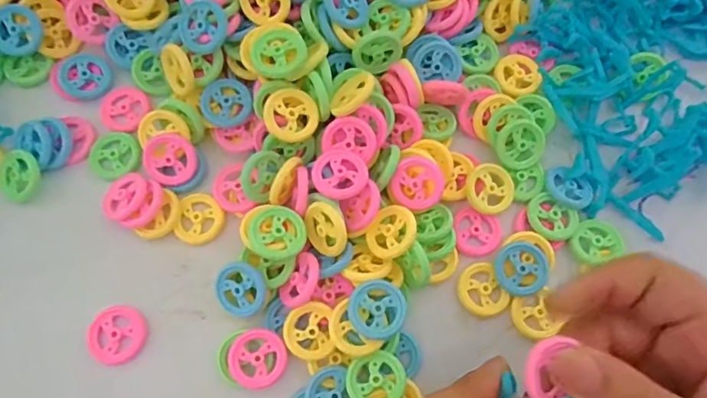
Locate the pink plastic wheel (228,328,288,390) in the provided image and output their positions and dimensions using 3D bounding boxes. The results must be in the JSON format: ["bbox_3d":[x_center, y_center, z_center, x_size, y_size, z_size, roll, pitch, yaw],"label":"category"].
[{"bbox_3d":[-0.050,0.083,0.258,0.029,0.004,0.029,1,73,-2],"label":"pink plastic wheel"}]

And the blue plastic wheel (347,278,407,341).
[{"bbox_3d":[0.012,0.057,0.257,0.030,0.010,0.029,1,73,-2],"label":"blue plastic wheel"}]

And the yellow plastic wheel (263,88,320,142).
[{"bbox_3d":[-0.034,-0.047,0.275,0.030,0.005,0.029,2,85,-18],"label":"yellow plastic wheel"}]

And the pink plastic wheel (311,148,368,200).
[{"bbox_3d":[-0.007,-0.014,0.271,0.030,0.006,0.028,0,73,-1],"label":"pink plastic wheel"}]

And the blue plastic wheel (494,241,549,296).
[{"bbox_3d":[0.094,0.039,0.280,0.028,0.008,0.029,0,73,-1],"label":"blue plastic wheel"}]

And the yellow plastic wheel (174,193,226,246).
[{"bbox_3d":[-0.088,0.011,0.288,0.027,0.008,0.030,7,73,0],"label":"yellow plastic wheel"}]

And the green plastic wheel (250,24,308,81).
[{"bbox_3d":[-0.041,-0.080,0.272,0.030,0.008,0.032,-1,76,2],"label":"green plastic wheel"}]

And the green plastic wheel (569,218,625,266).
[{"bbox_3d":[0.140,0.024,0.285,0.029,0.006,0.024,-23,74,-7],"label":"green plastic wheel"}]

